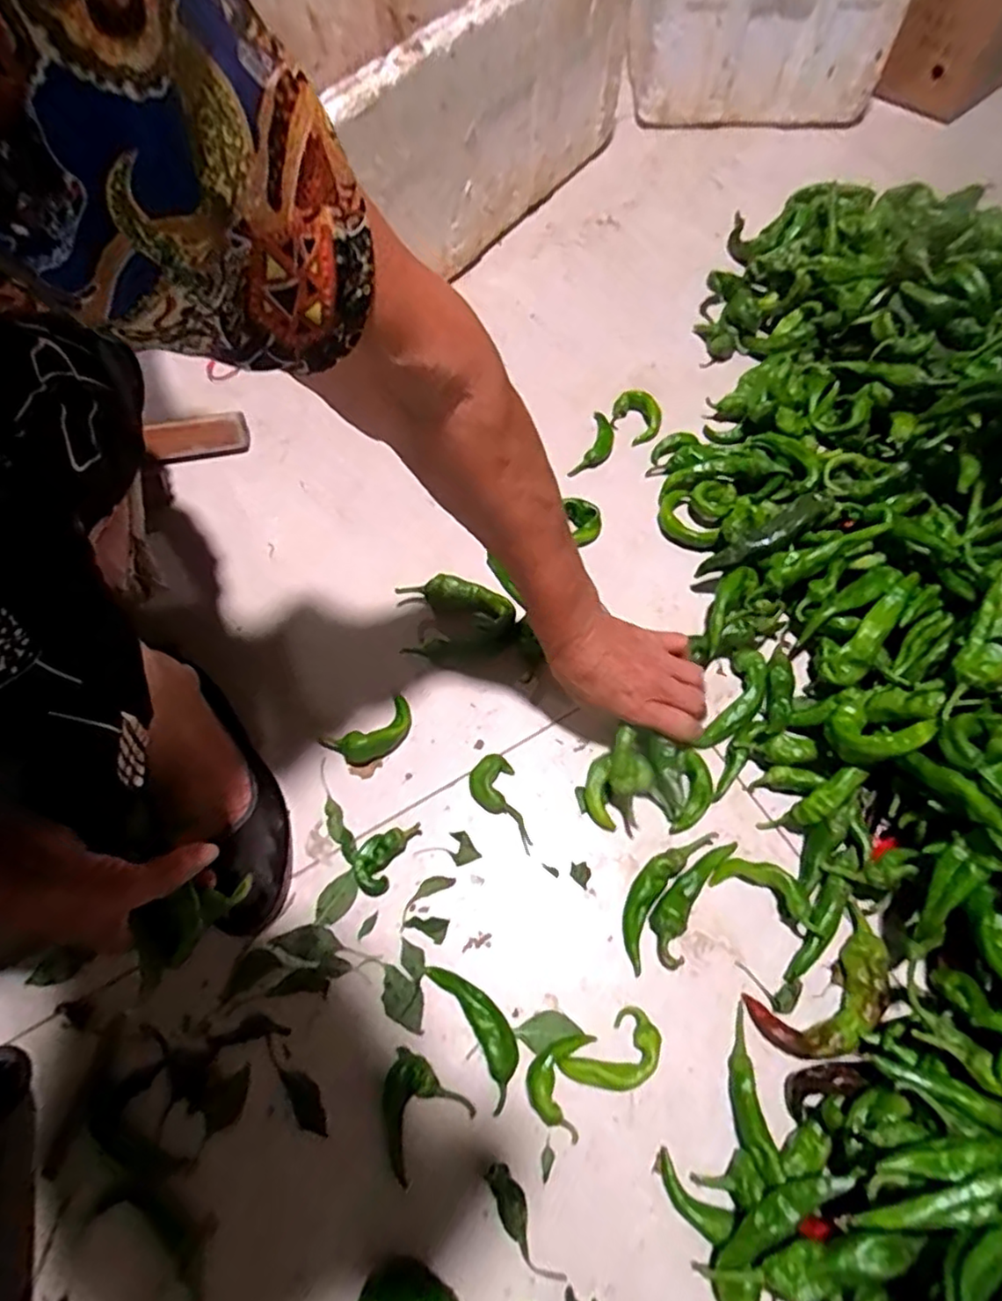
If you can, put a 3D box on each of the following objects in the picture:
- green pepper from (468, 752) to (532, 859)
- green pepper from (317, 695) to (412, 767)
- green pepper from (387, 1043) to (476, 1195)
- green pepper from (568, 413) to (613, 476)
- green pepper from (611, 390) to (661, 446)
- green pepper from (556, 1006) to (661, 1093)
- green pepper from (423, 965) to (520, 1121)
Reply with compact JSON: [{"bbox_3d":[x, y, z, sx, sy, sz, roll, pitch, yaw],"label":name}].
[{"bbox_3d":[-0.003,0.125,0.531,0.038,0.018,0.078,-11,63,-5],"label":"green pepper"},{"bbox_3d":[-0.113,0.073,0.558,0.080,0.024,0.042,-25,65,-12],"label":"green pepper"},{"bbox_3d":[-0.060,0.309,0.440,0.059,0.013,0.063,-36,68,-16],"label":"green pepper"},{"bbox_3d":[0.103,-0.223,0.705,0.032,0.014,0.093,20,65,10],"label":"green pepper"},{"bbox_3d":[0.151,-0.260,0.721,0.054,0.019,0.062,12,64,7],"label":"green pepper"},{"bbox_3d":[0.078,0.281,0.448,0.068,0.022,0.038,-30,66,-14],"label":"green pepper"},{"bbox_3d":[-0.013,0.265,0.459,0.035,0.019,0.098,-27,66,-12],"label":"green pepper"}]

